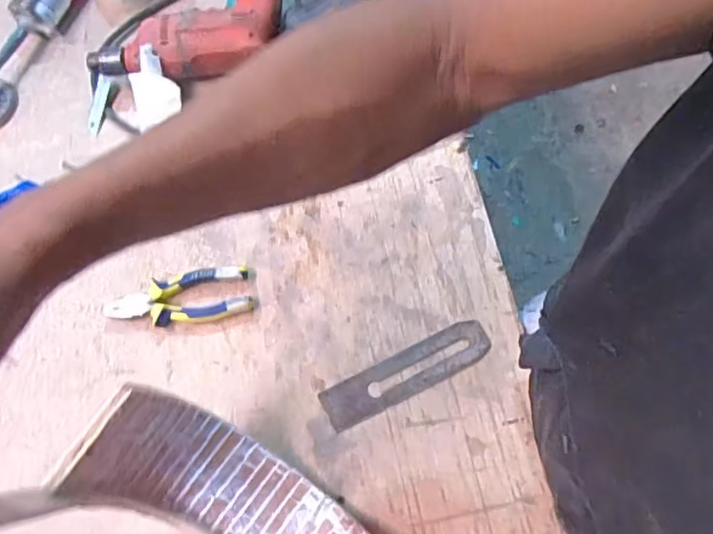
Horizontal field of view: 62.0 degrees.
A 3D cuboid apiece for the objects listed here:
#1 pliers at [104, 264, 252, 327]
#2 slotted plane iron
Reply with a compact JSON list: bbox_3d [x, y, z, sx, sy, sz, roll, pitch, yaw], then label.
[{"bbox_3d":[-0.194,0.034,0.645,0.158,0.024,0.056,-5,72,1],"label":"pliers"},{"bbox_3d":[0.052,0.110,0.616,0.180,0.005,0.045,-27,78,-3],"label":"slotted plane iron"}]

